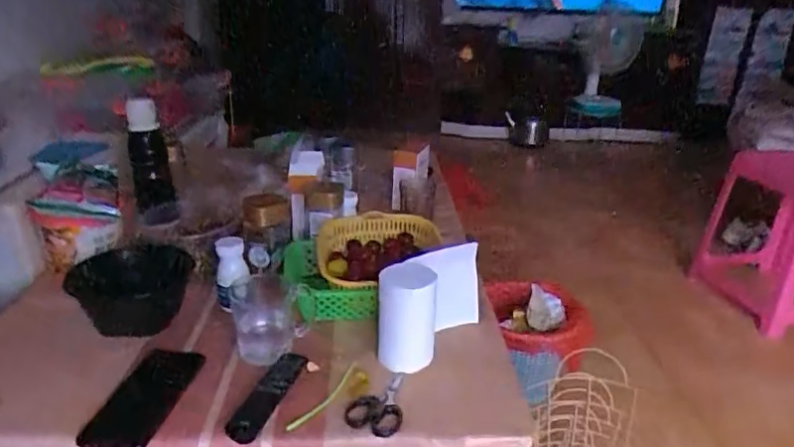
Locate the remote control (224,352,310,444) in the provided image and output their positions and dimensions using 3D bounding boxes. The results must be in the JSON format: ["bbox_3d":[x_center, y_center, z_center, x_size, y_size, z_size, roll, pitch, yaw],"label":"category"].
[{"bbox_3d":[-0.152,0.200,0.660,0.045,0.019,0.146,6,24,11],"label":"remote control"}]

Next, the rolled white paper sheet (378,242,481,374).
[{"bbox_3d":[0.047,0.108,0.764,0.072,0.128,0.168,17,28,31],"label":"rolled white paper sheet"}]

